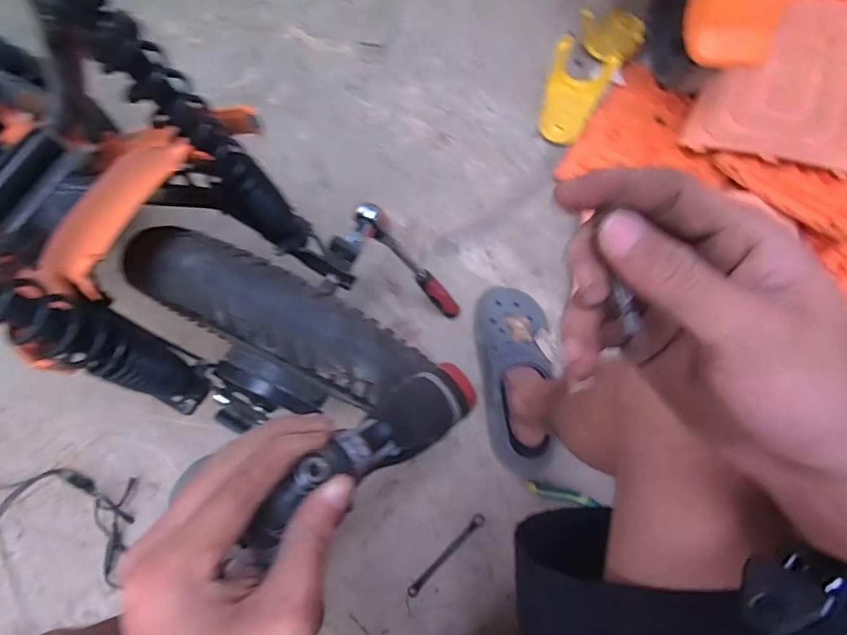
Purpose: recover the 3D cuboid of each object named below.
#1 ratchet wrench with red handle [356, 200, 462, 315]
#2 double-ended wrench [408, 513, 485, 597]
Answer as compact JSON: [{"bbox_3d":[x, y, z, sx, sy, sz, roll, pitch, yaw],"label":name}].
[{"bbox_3d":[-0.011,-0.070,0.685,0.034,0.245,0.031,15,69,41],"label":"ratchet wrench with red handle"},{"bbox_3d":[0.032,0.329,0.676,0.143,0.008,0.016,-42,78,-13],"label":"double-ended wrench"}]

